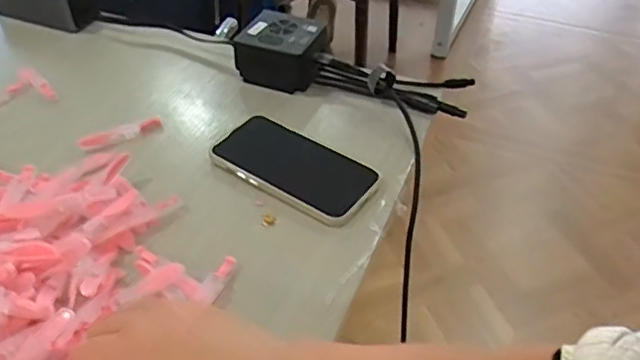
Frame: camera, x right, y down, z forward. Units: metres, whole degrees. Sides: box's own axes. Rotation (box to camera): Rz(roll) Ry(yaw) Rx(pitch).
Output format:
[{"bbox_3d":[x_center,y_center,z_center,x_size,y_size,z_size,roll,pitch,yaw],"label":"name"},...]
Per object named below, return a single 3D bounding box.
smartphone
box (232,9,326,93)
[{"bbox_3d":[-0.024,-0.012,0.538,0.150,0.010,0.075,27,50,23],"label":"smartphone"},{"bbox_3d":[-0.041,-0.133,0.629,0.081,0.050,0.070,18,47,16],"label":"box"}]

